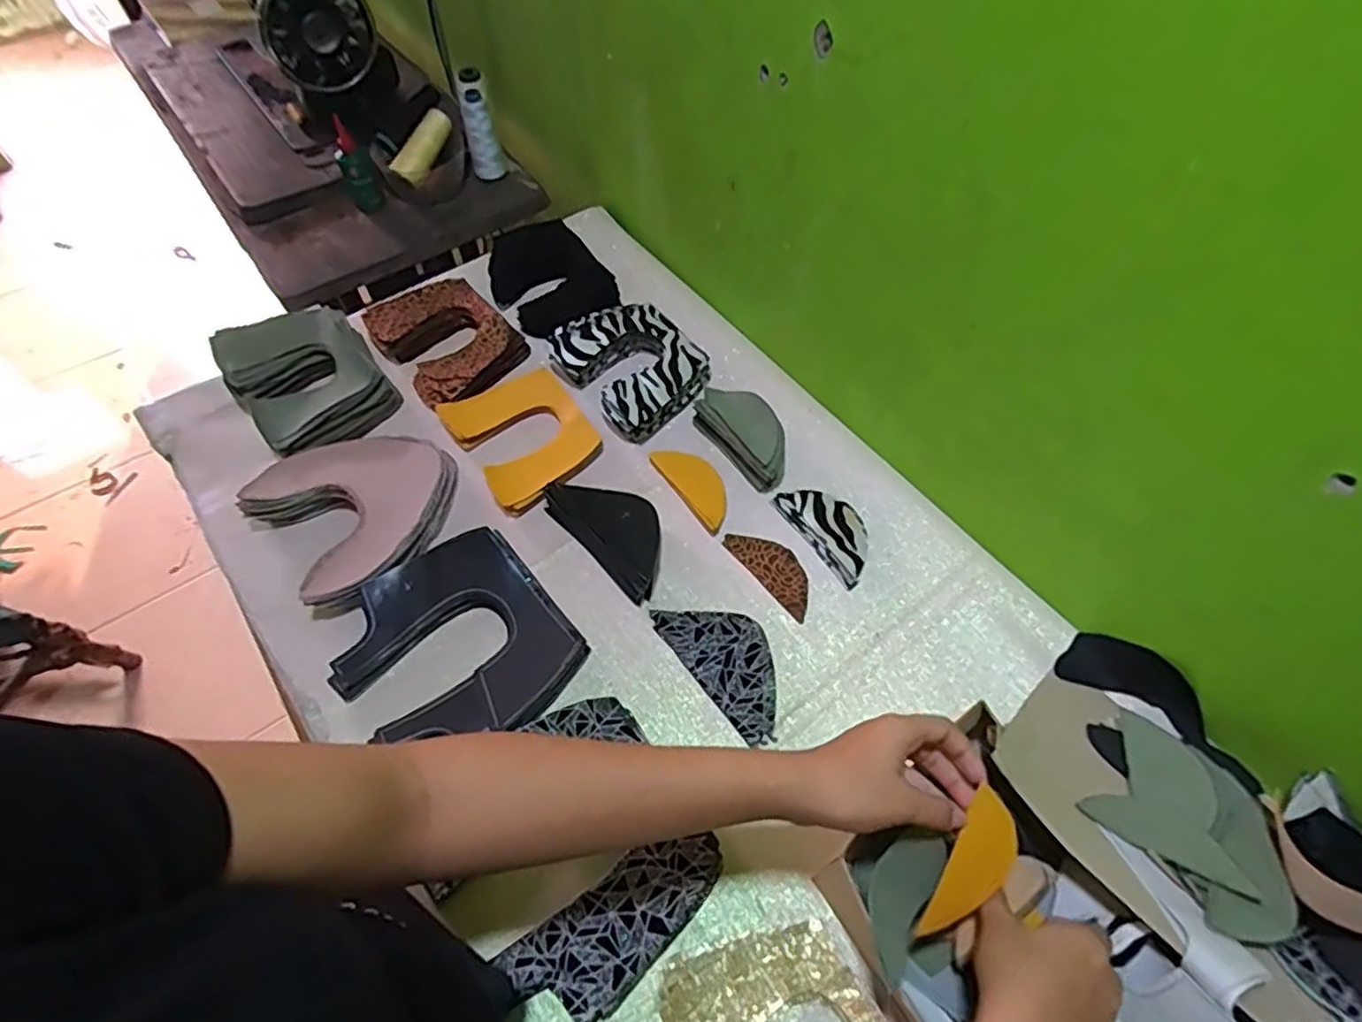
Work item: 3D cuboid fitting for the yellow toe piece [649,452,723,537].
[{"bbox_3d":[0.016,-0.027,0.692,0.045,0.008,0.106,-31,64,-18],"label":"yellow toe piece"}]

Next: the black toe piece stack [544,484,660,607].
[{"bbox_3d":[-0.062,0.015,0.663,0.072,0.021,0.142,-38,66,-21],"label":"black toe piece stack"}]

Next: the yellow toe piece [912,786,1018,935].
[{"bbox_3d":[0.181,0.221,0.422,0.038,0.004,0.099,18,100,-1],"label":"yellow toe piece"}]

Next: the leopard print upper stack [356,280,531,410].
[{"bbox_3d":[-0.271,-0.198,0.796,0.134,0.035,0.171,-36,66,-20],"label":"leopard print upper stack"}]

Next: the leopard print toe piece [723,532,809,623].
[{"bbox_3d":[0.091,0.054,0.656,0.045,0.004,0.104,-34,65,-19],"label":"leopard print toe piece"}]

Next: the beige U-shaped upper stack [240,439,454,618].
[{"bbox_3d":[-0.306,-0.002,0.663,0.179,0.058,0.170,-33,65,-19],"label":"beige U-shaped upper stack"}]

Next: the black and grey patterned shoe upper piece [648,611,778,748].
[{"bbox_3d":[0.044,0.130,0.603,0.072,0.014,0.139,-33,65,-19],"label":"black and grey patterned shoe upper piece"}]

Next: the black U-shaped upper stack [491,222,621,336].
[{"bbox_3d":[-0.162,-0.283,0.837,0.117,0.052,0.166,-34,65,-19],"label":"black U-shaped upper stack"}]

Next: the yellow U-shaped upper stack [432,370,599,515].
[{"bbox_3d":[-0.162,-0.082,0.713,0.122,0.019,0.162,-31,64,-18],"label":"yellow U-shaped upper stack"}]

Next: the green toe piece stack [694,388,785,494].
[{"bbox_3d":[0.068,-0.081,0.711,0.054,0.043,0.120,-33,64,-19],"label":"green toe piece stack"}]

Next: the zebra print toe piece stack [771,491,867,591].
[{"bbox_3d":[0.146,0.017,0.671,0.055,0.016,0.111,-32,64,-18],"label":"zebra print toe piece stack"}]

